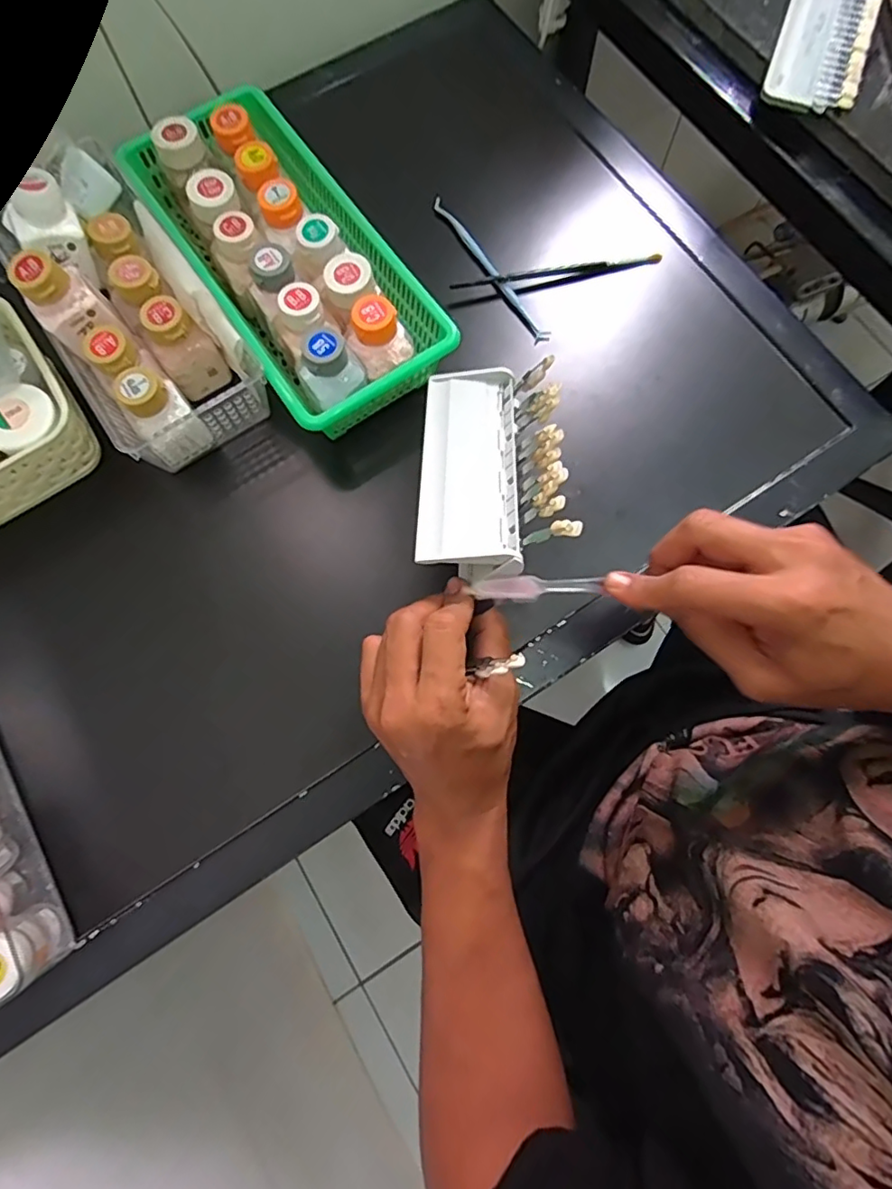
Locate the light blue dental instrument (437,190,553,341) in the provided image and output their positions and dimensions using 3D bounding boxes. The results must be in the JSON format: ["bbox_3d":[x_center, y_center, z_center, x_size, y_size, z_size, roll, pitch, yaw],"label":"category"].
[{"bbox_3d":[0.036,-0.276,0.479,0.010,0.010,0.165,-32,78,-8],"label":"light blue dental instrument"}]

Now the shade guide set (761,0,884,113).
[{"bbox_3d":[0.297,-0.436,0.444,0.066,0.009,0.140,20,78,6],"label":"shade guide set"}]

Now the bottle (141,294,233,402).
[{"bbox_3d":[-0.192,-0.181,0.417,0.040,0.061,0.036,-38,79,-9],"label":"bottle"}]

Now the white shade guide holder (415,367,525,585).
[{"bbox_3d":[0.015,-0.080,0.370,0.059,0.031,0.163,2,59,1],"label":"white shade guide holder"}]

